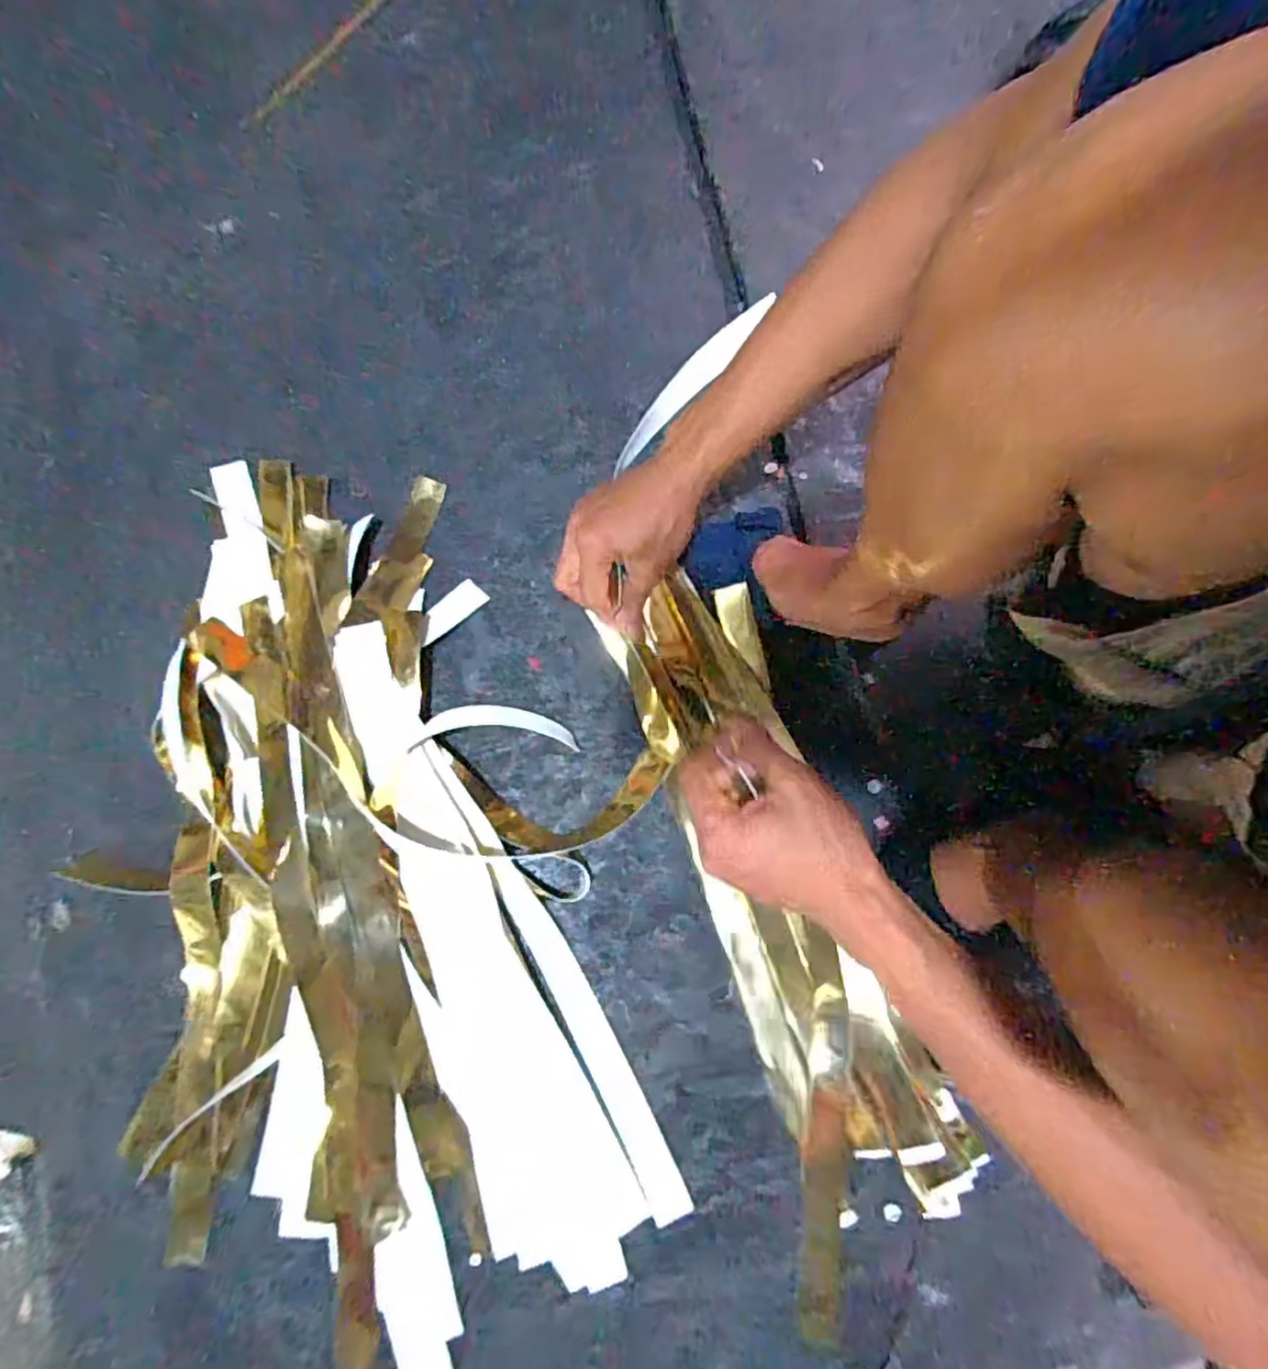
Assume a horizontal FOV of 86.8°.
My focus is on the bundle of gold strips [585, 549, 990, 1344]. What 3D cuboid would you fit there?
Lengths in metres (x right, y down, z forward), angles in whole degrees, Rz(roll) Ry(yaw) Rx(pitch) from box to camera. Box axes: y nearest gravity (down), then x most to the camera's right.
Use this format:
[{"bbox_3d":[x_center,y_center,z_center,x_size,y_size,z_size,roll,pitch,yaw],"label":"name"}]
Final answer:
[{"bbox_3d":[0.113,0.181,0.512,0.135,0.067,0.556,-16,82,-5],"label":"bundle of gold strips"}]

